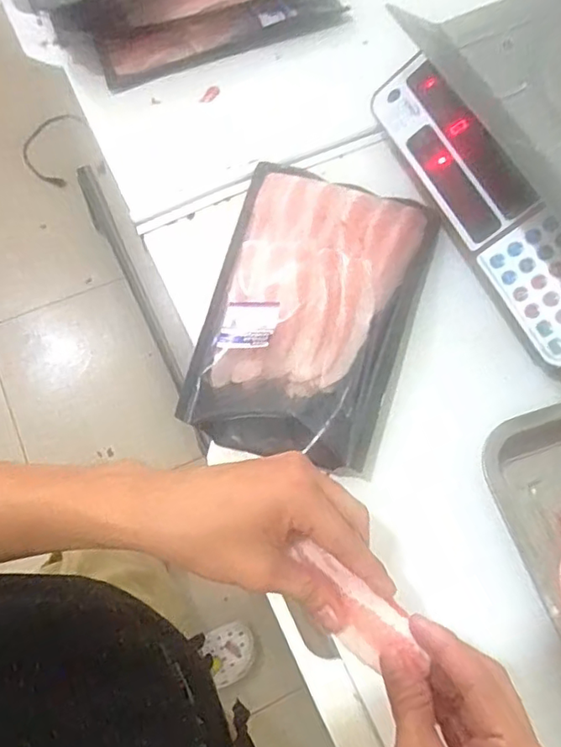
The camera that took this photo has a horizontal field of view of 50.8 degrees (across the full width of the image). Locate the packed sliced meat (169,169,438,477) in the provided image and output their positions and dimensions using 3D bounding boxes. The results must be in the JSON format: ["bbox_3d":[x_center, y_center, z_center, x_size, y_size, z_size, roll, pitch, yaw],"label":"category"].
[{"bbox_3d":[0.034,-0.067,0.549,0.192,0.050,0.298,14,68,2],"label":"packed sliced meat"}]

